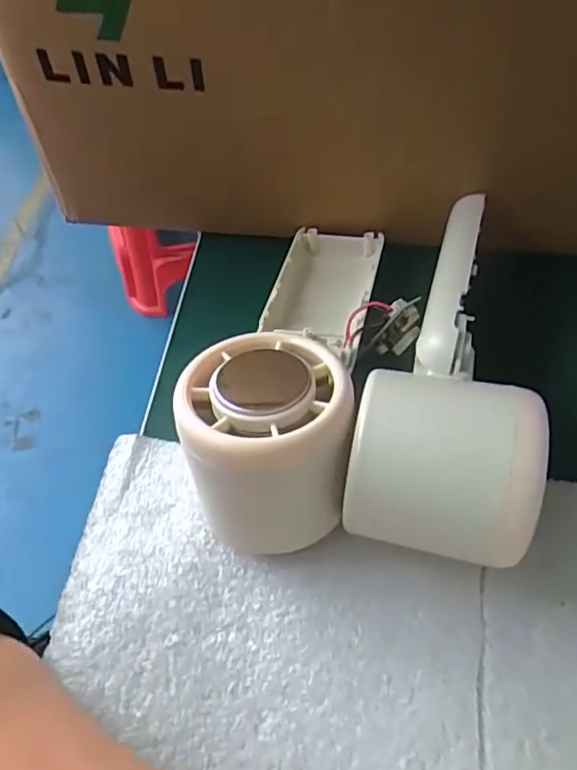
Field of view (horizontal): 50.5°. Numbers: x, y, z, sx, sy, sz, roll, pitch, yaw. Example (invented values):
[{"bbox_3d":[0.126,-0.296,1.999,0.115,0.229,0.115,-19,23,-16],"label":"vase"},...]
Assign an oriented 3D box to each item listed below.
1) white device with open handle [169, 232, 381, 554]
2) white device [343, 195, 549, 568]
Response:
[{"bbox_3d":[0.002,-0.009,0.244,0.056,0.064,0.168,6,34,7],"label":"white device with open handle"},{"bbox_3d":[0.062,-0.015,0.230,0.057,0.054,0.160,10,56,8],"label":"white device"}]

